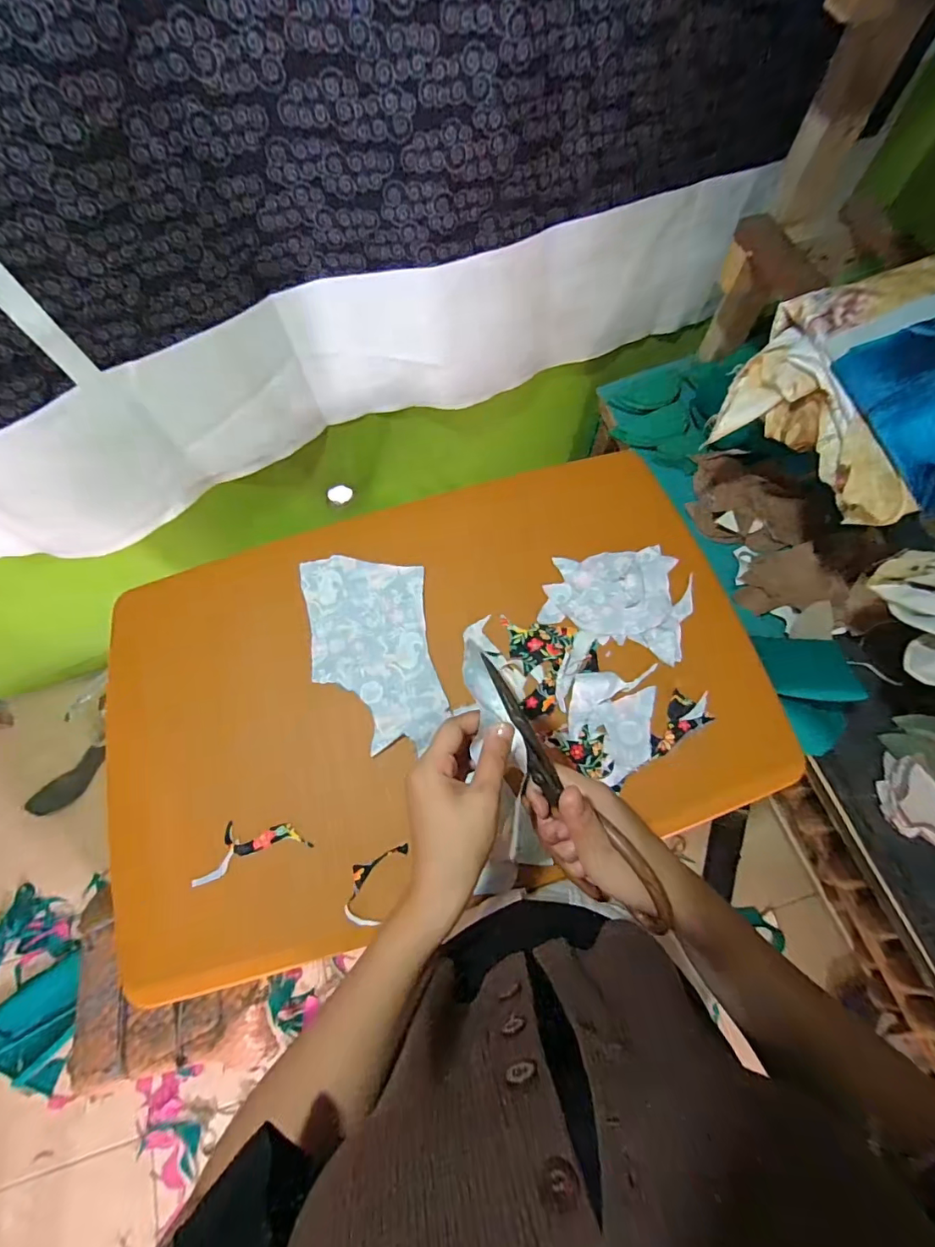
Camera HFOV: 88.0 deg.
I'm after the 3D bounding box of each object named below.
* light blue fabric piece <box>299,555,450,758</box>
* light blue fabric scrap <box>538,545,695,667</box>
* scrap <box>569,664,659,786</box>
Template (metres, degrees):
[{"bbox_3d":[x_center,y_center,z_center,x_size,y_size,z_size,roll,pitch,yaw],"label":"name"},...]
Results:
[{"bbox_3d":[-0.116,0.026,0.592,0.145,0.011,0.251,-12,71,-4],"label":"light blue fabric piece"},{"bbox_3d":[0.191,-0.039,0.604,0.171,0.009,0.134,17,72,6],"label":"light blue fabric scrap"},{"bbox_3d":[0.163,0.110,0.545,0.092,0.011,0.130,10,71,4],"label":"scrap"}]

